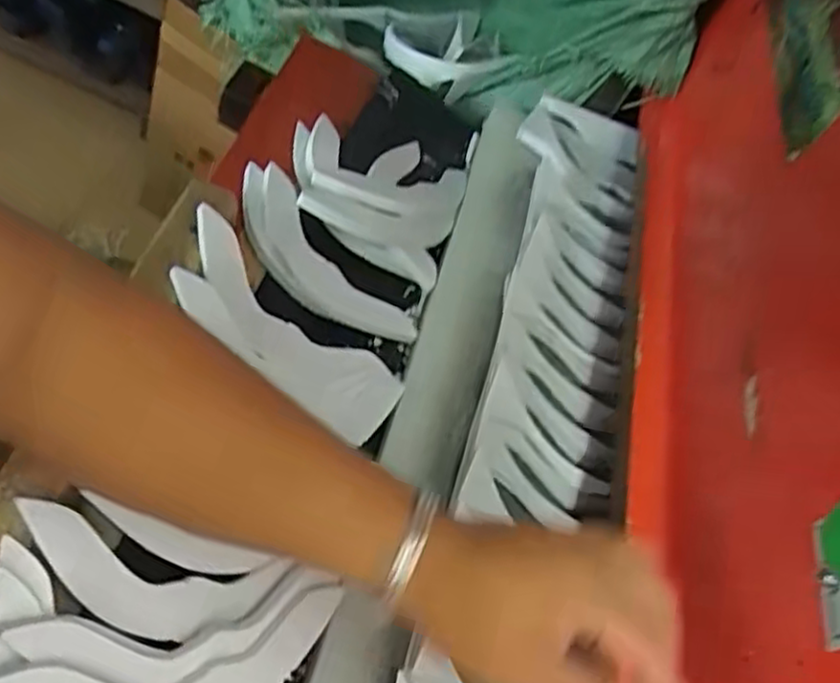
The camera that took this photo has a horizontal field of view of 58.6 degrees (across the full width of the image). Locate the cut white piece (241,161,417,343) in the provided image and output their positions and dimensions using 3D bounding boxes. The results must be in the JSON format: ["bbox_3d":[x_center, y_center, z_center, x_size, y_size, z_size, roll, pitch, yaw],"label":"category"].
[{"bbox_3d":[-0.088,-0.066,0.623,0.066,0.026,0.194,-41,85,-23],"label":"cut white piece"}]

